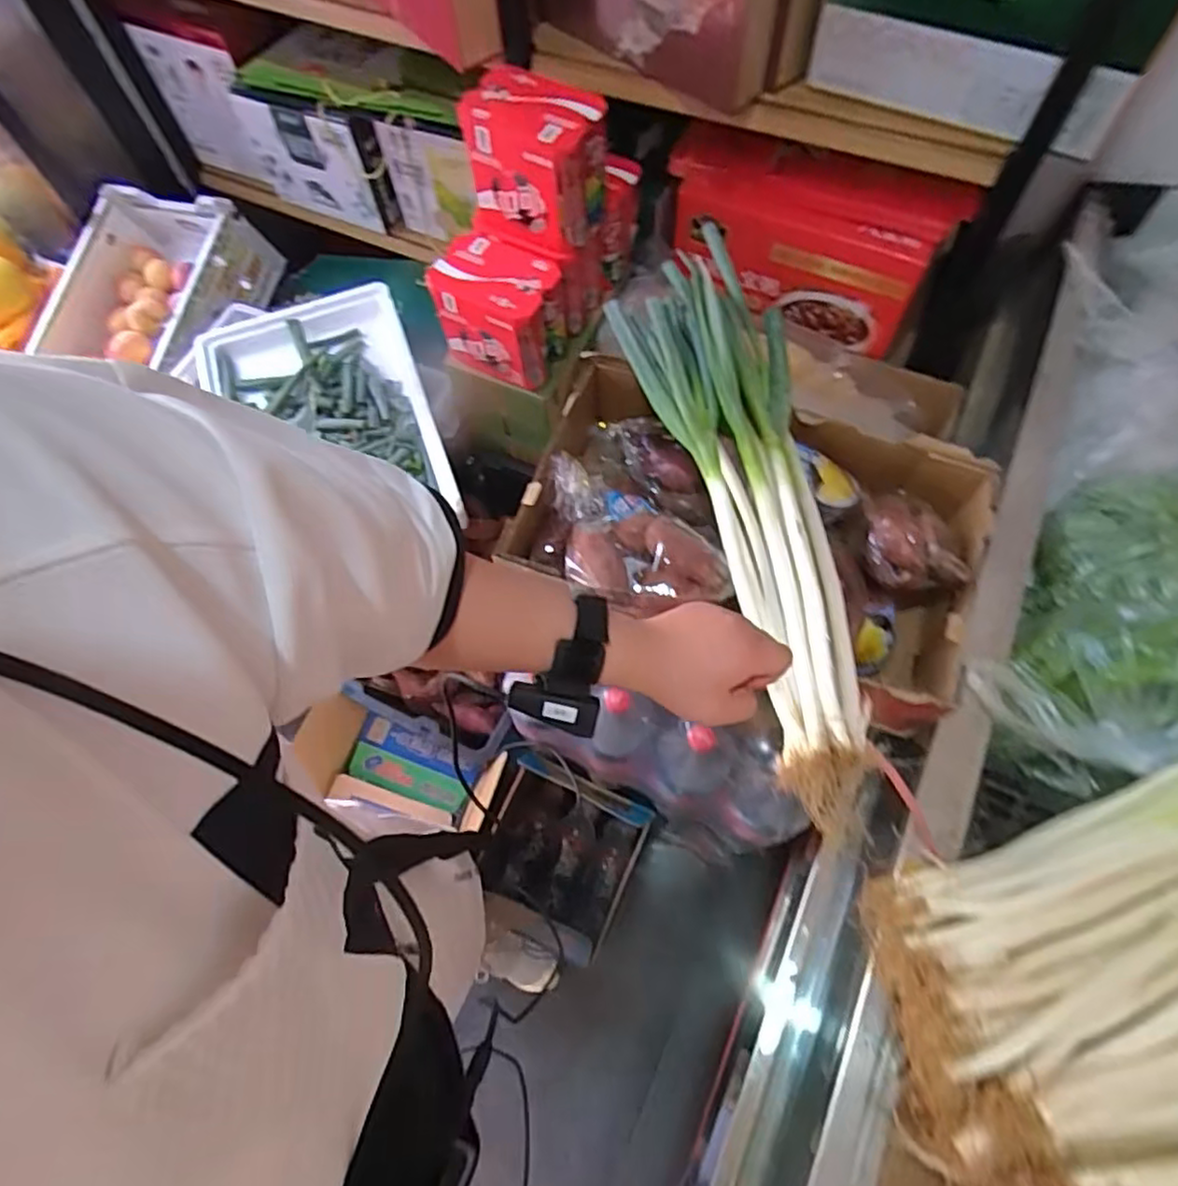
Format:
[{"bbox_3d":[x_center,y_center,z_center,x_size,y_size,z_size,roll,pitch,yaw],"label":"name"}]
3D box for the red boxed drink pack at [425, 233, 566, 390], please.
[{"bbox_3d":[-0.144,-0.431,1.041,0.190,0.158,0.120,27,69,14],"label":"red boxed drink pack"}]

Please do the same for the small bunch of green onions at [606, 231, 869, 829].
[{"bbox_3d":[0.174,-0.110,0.735,0.160,0.093,0.690,-10,67,-3],"label":"small bunch of green onions"}]

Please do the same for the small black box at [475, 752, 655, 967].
[{"bbox_3d":[-0.048,0.401,1.074,0.226,0.262,0.204,24,69,13],"label":"small black box"}]

